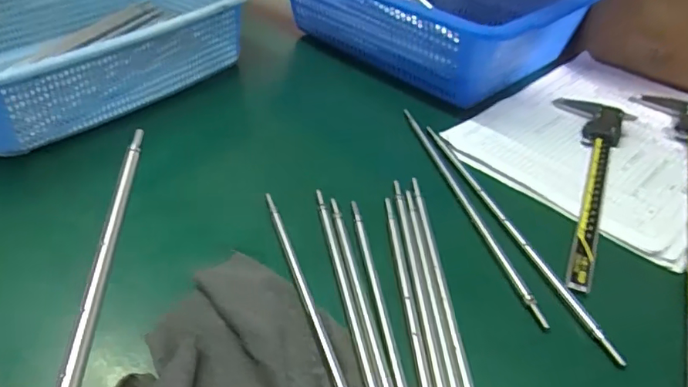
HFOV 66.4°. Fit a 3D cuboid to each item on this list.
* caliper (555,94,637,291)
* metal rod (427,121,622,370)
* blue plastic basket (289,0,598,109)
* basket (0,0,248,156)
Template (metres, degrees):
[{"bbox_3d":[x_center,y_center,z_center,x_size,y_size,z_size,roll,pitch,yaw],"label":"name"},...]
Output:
[{"bbox_3d":[0.206,-0.018,0.474,0.074,0.011,0.263,22,44,20],"label":"caliper"},{"bbox_3d":[0.133,0.022,0.428,0.012,0.010,0.270,-10,42,-16],"label":"metal rod"},{"bbox_3d":[0.111,-0.235,0.646,0.350,0.103,0.250,30,47,27],"label":"blue plastic basket"},{"bbox_3d":[-0.278,-0.164,0.546,0.229,0.092,0.329,32,48,30],"label":"basket"}]

